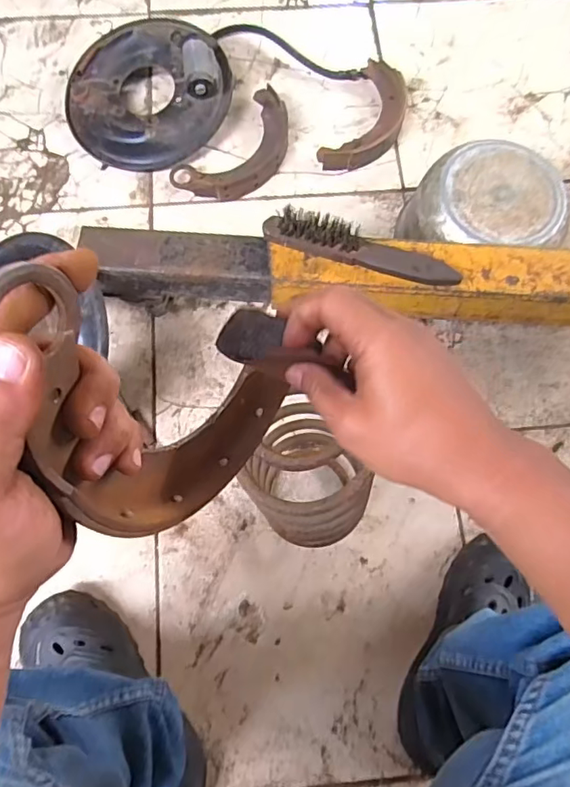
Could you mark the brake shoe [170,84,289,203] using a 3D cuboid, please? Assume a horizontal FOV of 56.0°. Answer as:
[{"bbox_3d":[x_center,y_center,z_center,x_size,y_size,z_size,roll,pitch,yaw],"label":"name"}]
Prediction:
[{"bbox_3d":[-0.071,-0.386,0.860,0.217,0.036,0.119,-43,79,-11],"label":"brake shoe"}]

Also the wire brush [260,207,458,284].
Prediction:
[{"bbox_3d":[0.090,-0.169,0.619,0.229,0.041,0.036,16,74,3],"label":"wire brush"}]

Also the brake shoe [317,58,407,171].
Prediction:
[{"bbox_3d":[0.142,-0.447,0.877,0.098,0.035,0.219,27,76,7],"label":"brake shoe"}]

